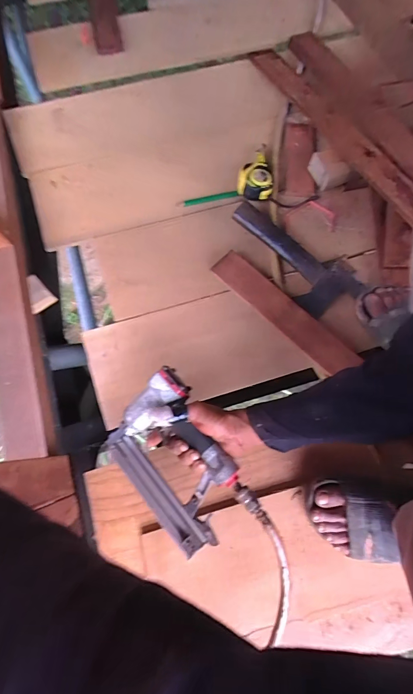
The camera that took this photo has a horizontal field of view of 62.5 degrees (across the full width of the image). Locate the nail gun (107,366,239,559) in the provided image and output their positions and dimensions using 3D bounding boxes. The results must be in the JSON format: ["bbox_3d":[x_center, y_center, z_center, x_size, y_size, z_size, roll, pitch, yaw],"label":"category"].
[{"bbox_3d":[-0.042,0.168,0.511,0.165,0.068,0.233,-43,77,10],"label":"nail gun"}]

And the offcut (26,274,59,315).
[{"bbox_3d":[-0.337,-0.106,0.669,0.051,0.032,0.063,-39,80,-15],"label":"offcut"}]

